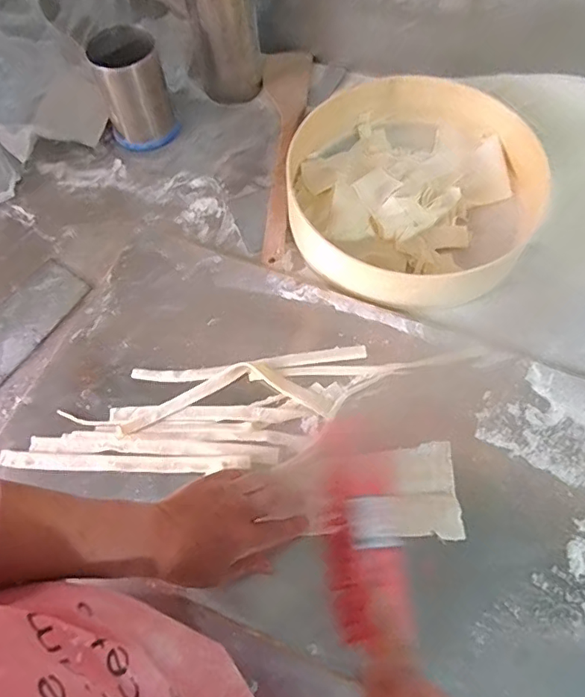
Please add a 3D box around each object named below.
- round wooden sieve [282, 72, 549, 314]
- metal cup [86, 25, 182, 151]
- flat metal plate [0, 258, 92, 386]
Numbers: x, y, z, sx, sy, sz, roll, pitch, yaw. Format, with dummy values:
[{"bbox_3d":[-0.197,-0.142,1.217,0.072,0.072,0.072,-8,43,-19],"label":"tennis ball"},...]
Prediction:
[{"bbox_3d":[0.146,-0.198,0.643,0.313,0.052,0.281,-41,71,-16],"label":"round wooden sieve"},{"bbox_3d":[-0.202,-0.331,0.693,0.084,0.118,0.086,0,65,1],"label":"metal cup"},{"bbox_3d":[-0.314,-0.017,0.605,0.074,0.012,0.188,33,70,15],"label":"flat metal plate"}]

